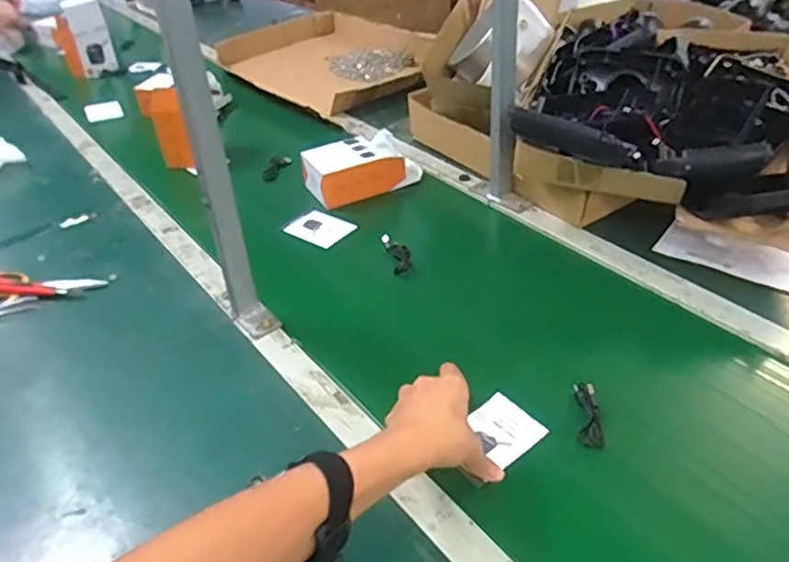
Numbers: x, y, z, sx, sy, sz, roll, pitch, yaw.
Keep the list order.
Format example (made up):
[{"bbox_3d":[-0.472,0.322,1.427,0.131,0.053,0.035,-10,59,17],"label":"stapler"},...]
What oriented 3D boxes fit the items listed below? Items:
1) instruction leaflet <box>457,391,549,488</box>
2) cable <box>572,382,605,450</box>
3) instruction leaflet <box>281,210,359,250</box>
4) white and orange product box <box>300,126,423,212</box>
[{"bbox_3d":[0.096,0.157,0.650,0.096,0.007,0.067,-33,48,-25],"label":"instruction leaflet"},{"bbox_3d":[0.198,0.137,0.666,0.023,0.018,0.072,0,51,4],"label":"cable"},{"bbox_3d":[-0.113,-0.079,0.998,0.092,0.011,0.077,24,45,31],"label":"instruction leaflet"},{"bbox_3d":[-0.053,-0.195,1.078,0.181,0.065,0.106,-18,40,-18],"label":"white and orange product box"}]

